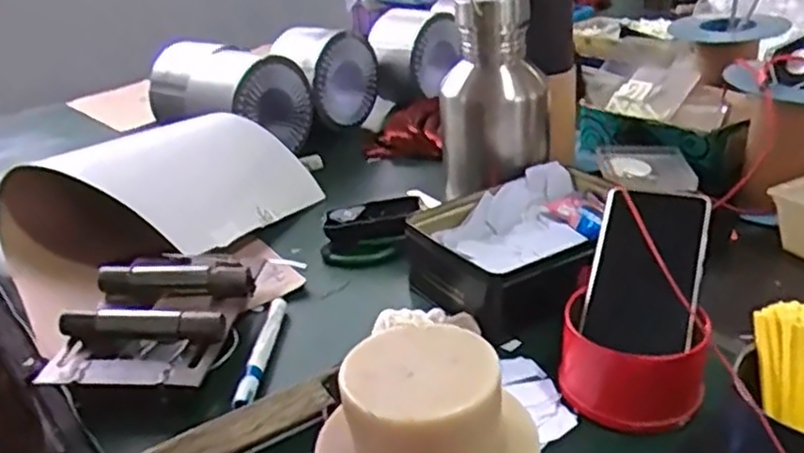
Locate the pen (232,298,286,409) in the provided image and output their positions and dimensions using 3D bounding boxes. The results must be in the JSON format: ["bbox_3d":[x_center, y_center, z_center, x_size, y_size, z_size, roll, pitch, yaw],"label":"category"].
[{"bbox_3d":[-0.120,0.106,0.619,0.012,0.017,0.153,-3,27,6],"label":"pen"}]

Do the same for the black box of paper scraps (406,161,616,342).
[{"bbox_3d":[0.130,0.015,0.695,0.232,0.065,0.157,-23,31,-29],"label":"black box of paper scraps"}]

